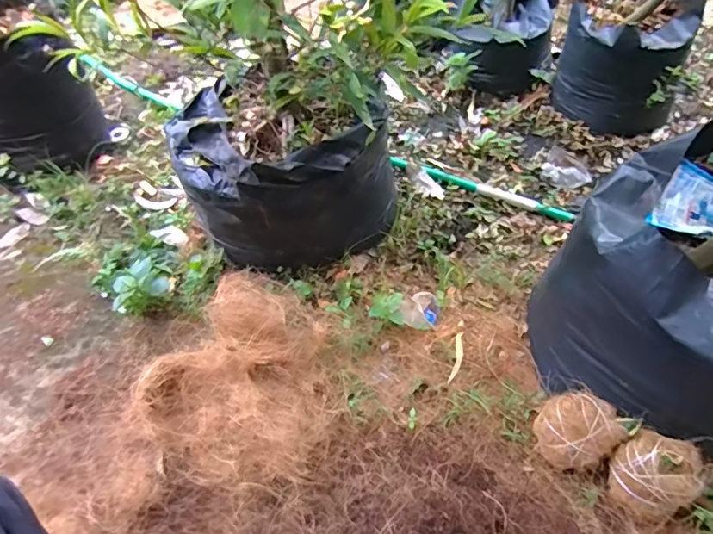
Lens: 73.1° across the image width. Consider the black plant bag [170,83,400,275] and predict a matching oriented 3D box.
[{"bbox_3d":[-0.119,-0.169,0.879,0.360,0.253,0.304,-22,51,-17],"label":"black plant bag"}]

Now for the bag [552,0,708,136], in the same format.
[{"bbox_3d":[0.601,-0.460,1.095,0.257,0.230,0.217,20,52,19],"label":"bag"}]

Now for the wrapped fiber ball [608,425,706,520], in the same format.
[{"bbox_3d":[0.363,0.253,0.585,0.082,0.093,0.080,-2,49,3],"label":"wrapped fiber ball"}]

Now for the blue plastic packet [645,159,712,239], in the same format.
[{"bbox_3d":[0.452,-0.082,0.636,0.110,0.030,0.112,27,78,-5],"label":"blue plastic packet"}]

